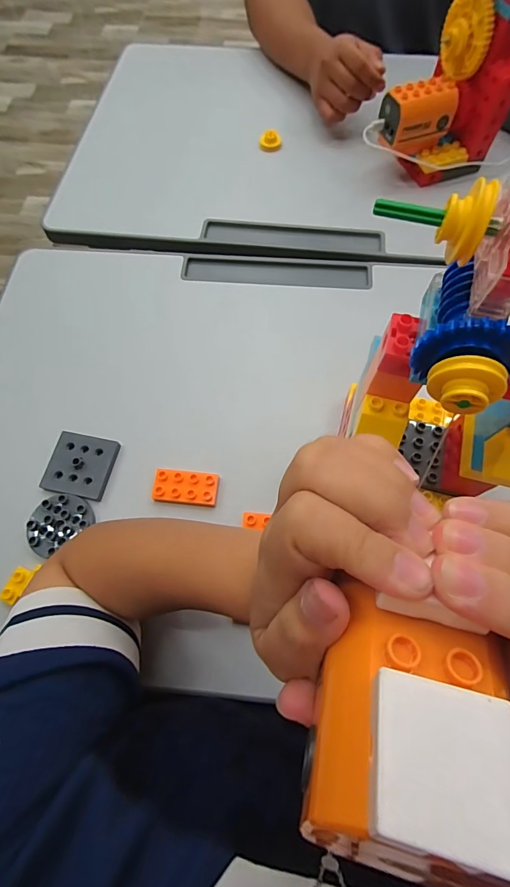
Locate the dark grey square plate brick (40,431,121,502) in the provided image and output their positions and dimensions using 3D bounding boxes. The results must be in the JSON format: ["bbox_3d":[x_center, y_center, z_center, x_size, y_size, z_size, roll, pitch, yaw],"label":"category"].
[{"bbox_3d":[-0.182,0.023,0.413,0.064,0.009,0.064,9,69,5],"label":"dark grey square plate brick"}]

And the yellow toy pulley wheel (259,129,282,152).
[{"bbox_3d":[0.024,-0.462,0.603,0.033,0.017,0.026,2,68,2],"label":"yellow toy pulley wheel"}]

